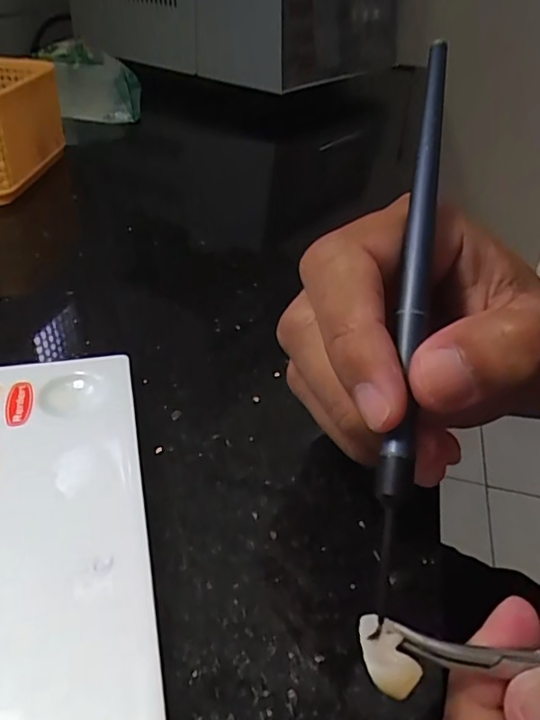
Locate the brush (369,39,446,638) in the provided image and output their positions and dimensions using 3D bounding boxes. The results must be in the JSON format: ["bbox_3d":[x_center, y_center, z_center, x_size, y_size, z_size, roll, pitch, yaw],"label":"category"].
[{"bbox_3d":[0.037,-0.016,0.144,0.007,0.007,0.157,9,75,3],"label":"brush"}]

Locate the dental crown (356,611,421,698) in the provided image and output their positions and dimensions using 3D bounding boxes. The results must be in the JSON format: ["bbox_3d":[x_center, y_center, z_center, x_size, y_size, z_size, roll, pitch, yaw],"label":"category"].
[{"bbox_3d":[0.025,0.063,0.121,0.011,0.004,0.018,-3,39,-12],"label":"dental crown"}]

